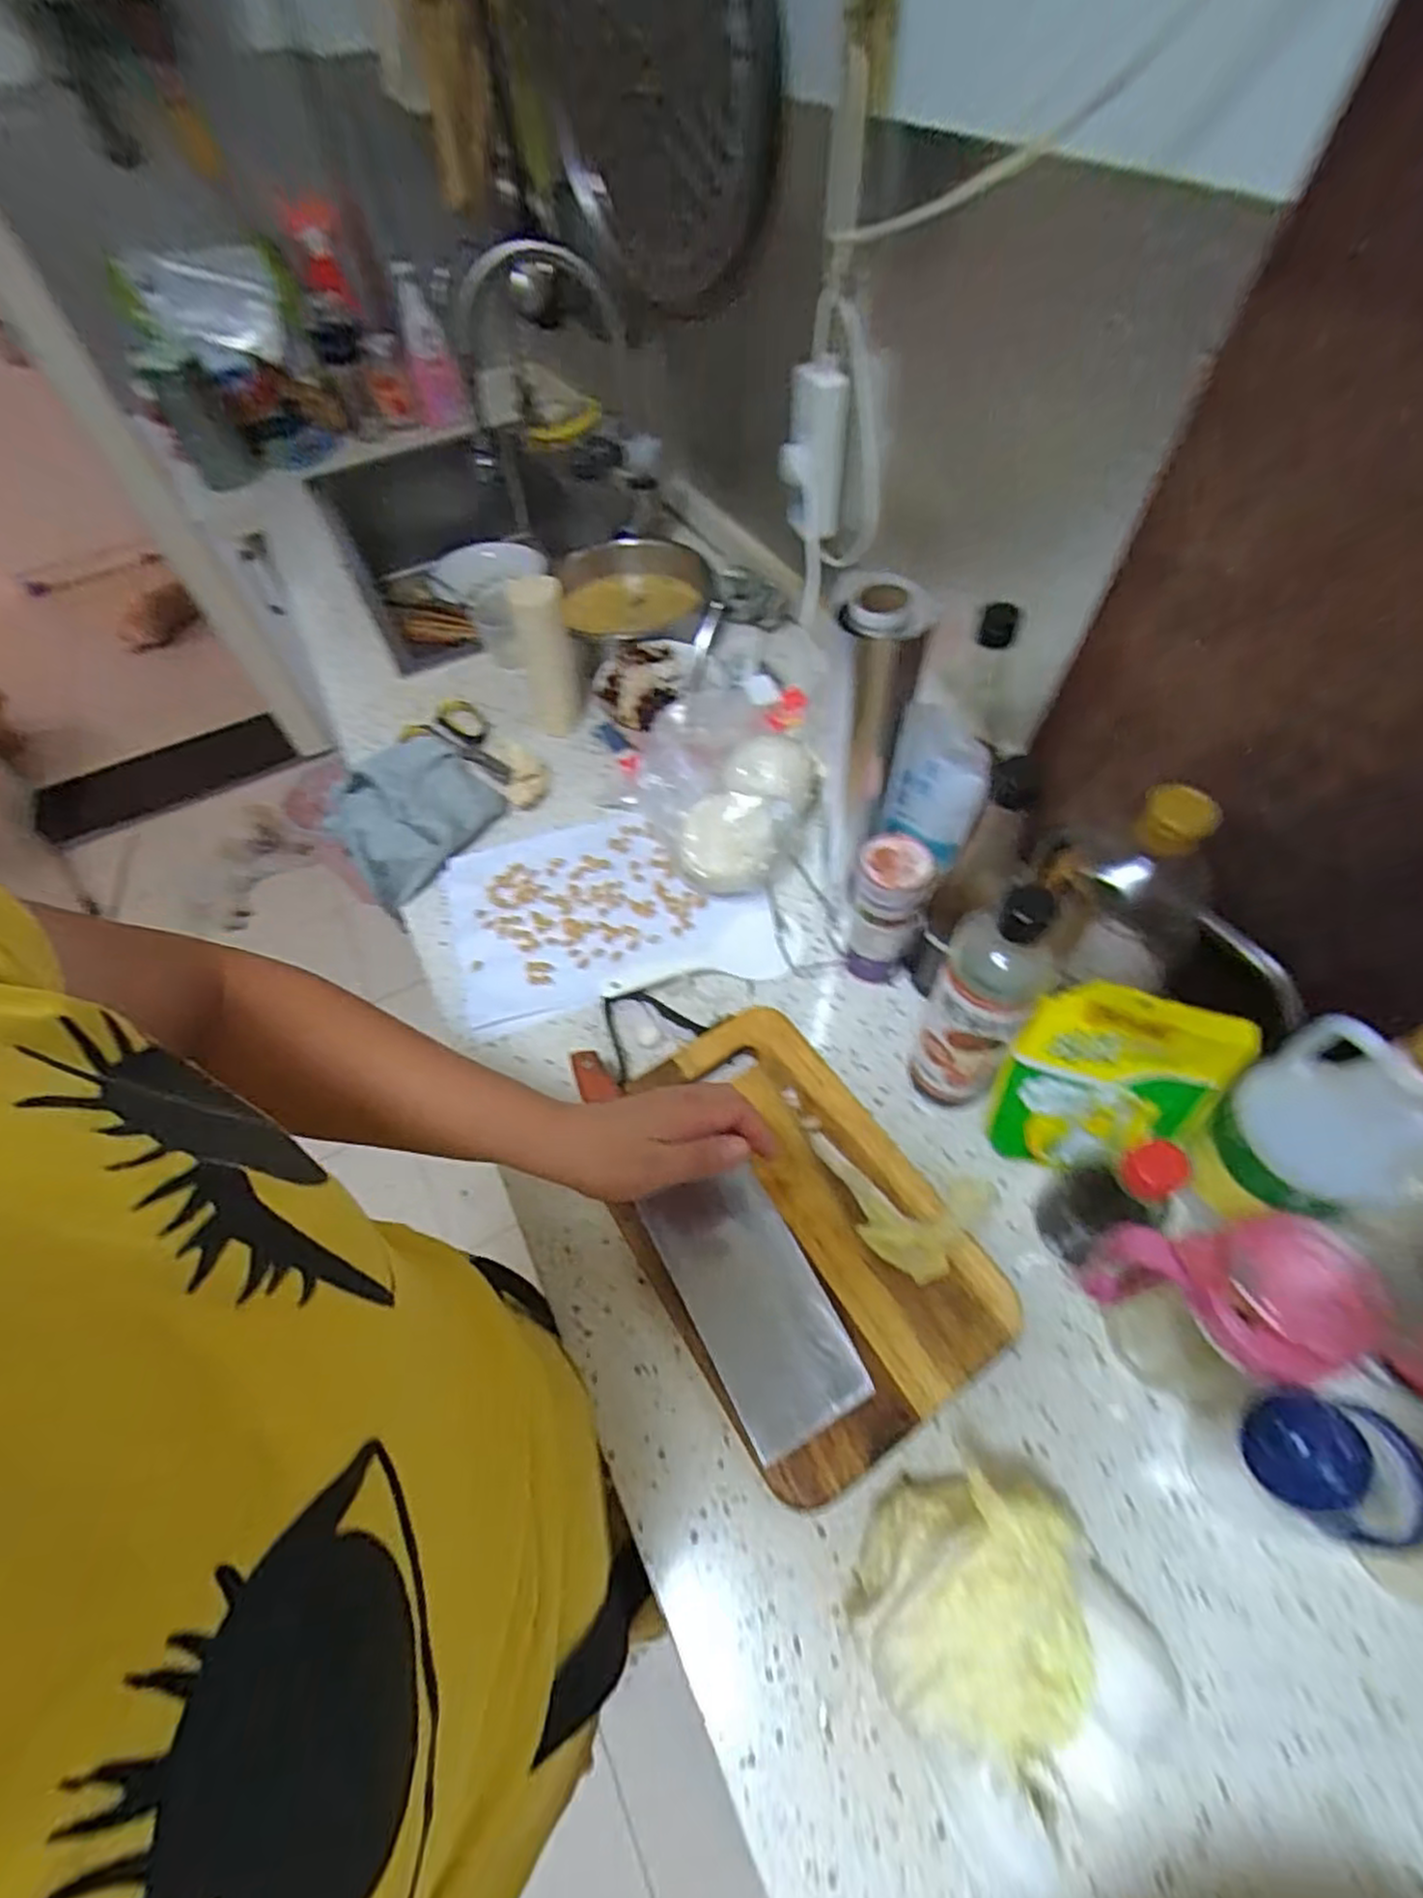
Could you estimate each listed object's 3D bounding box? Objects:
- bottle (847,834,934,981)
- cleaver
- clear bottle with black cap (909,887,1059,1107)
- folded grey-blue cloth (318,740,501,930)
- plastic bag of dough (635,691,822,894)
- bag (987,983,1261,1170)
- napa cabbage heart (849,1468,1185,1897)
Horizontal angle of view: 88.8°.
[{"bbox_3d":[0.141,-0.030,0.596,0.056,0.132,0.057,7,57,8],"label":"bottle"},{"bbox_3d":[-0.008,0.194,0.522,0.091,0.030,0.294,-31,62,-16],"label":"cleaver"},{"bbox_3d":[0.178,0.042,0.495,0.068,0.226,0.053,26,61,19],"label":"clear bottle with black cap"},{"bbox_3d":[-0.321,-0.151,0.775,0.158,0.031,0.194,-36,61,-19],"label":"folded grey-blue cloth"},{"bbox_3d":[0.020,-0.150,0.705,0.159,0.106,0.179,29,62,21],"label":"plastic bag of dough"},{"bbox_3d":[0.277,0.094,0.503,0.144,0.160,0.045,10,29,7],"label":"bag"},{"bbox_3d":[0.154,0.356,0.367,0.128,0.097,0.152,-29,59,-15],"label":"napa cabbage heart"}]

